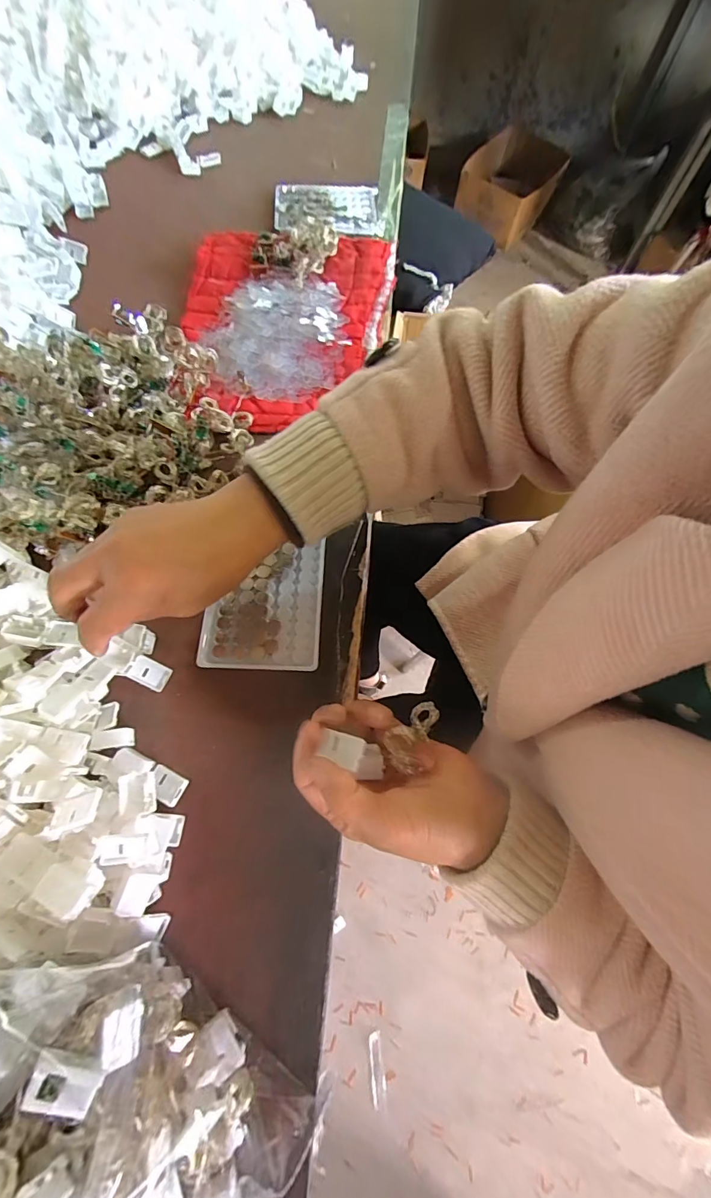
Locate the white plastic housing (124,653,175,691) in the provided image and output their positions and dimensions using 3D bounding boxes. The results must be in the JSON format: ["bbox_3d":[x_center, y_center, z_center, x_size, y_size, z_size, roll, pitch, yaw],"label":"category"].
[{"bbox_3d":[-0.156,0.056,0.323,0.028,0.005,0.020,30,93,-12],"label":"white plastic housing"}]

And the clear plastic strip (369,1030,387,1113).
[{"bbox_3d":[0.042,0.871,0.791,0.029,0.009,0.112,-2,69,-4],"label":"clear plastic strip"}]

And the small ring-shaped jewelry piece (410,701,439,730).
[{"bbox_3d":[0.047,0.078,0.287,0.020,0.008,0.016,-35,74,-14],"label":"small ring-shaped jewelry piece"}]

